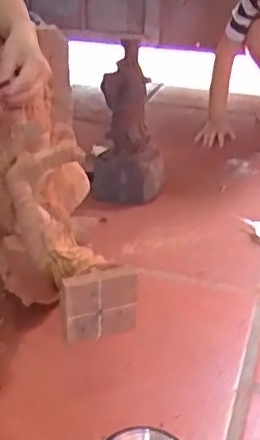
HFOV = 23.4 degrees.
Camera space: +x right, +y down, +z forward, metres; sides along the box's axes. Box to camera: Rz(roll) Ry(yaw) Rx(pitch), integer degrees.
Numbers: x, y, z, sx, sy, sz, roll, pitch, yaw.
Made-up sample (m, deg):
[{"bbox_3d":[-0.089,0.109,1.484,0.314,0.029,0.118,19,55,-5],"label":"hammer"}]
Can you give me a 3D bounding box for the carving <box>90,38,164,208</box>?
[{"bbox_3d":[-0.002,-0.203,1.418,0.163,0.326,0.125,4,28,2],"label":"carving"}]

